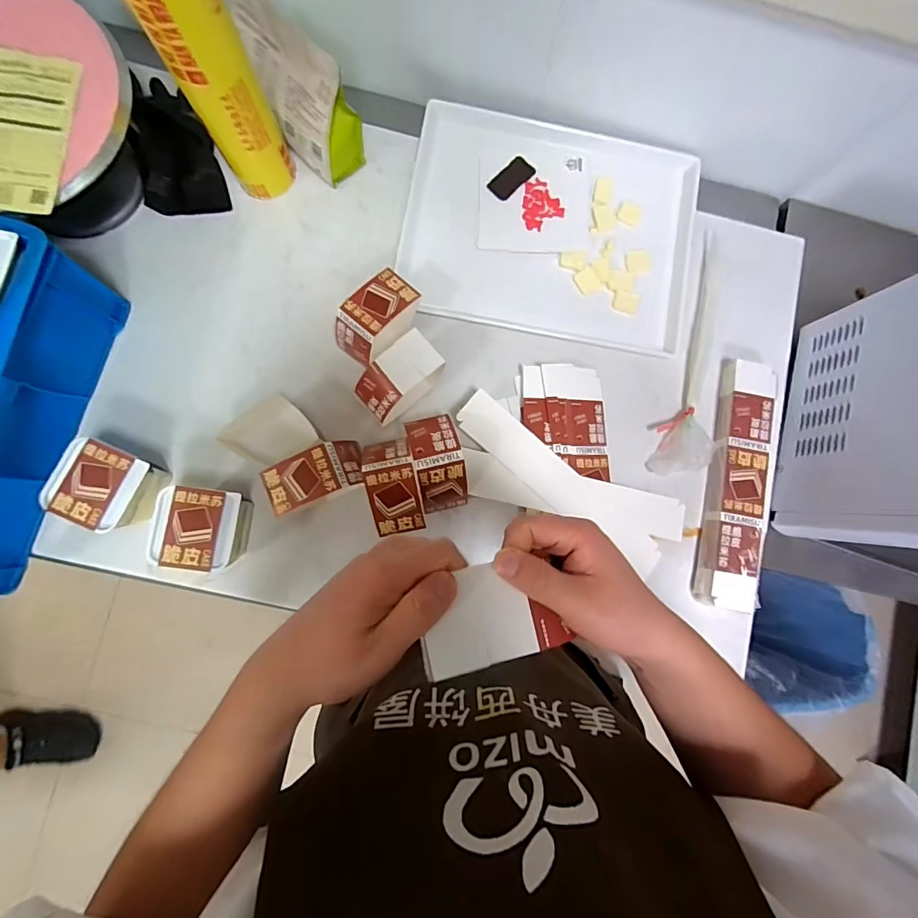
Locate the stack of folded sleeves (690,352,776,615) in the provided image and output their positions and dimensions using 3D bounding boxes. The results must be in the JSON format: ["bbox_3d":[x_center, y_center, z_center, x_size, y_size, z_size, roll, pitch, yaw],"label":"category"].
[{"bbox_3d":[0.396,0.032,0.617,0.075,0.042,0.347,10,85,-3],"label":"stack of folded sleeves"}]

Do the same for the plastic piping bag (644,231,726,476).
[{"bbox_3d":[0.350,-0.158,0.640,0.093,0.028,0.375,10,85,-3],"label":"plastic piping bag"}]

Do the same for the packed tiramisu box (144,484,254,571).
[{"bbox_3d":[-0.316,0.085,0.548,0.096,0.084,0.092,6,85,-4],"label":"packed tiramisu box"}]

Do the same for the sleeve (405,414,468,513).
[{"bbox_3d":[-0.026,0.005,0.555,0.059,0.062,0.118,-13,86,-5],"label":"sleeve"}]

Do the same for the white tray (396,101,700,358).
[{"bbox_3d":[0.135,-0.345,0.652,0.419,0.025,0.324,10,85,-3],"label":"white tray"}]

